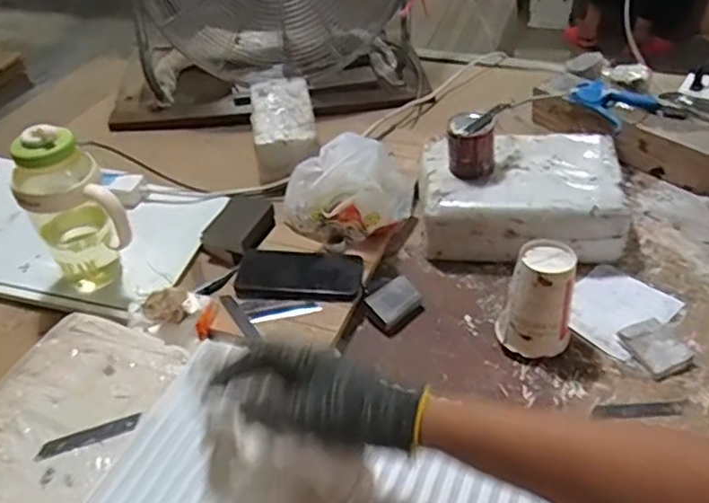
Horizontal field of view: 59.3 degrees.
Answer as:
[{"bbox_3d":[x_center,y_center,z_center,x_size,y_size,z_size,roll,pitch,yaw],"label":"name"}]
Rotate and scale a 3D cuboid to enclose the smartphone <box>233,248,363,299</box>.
[{"bbox_3d":[-0.075,0.030,0.859,0.168,0.016,0.093,1,43,7],"label":"smartphone"}]

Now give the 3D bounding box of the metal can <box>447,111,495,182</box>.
[{"bbox_3d":[0.163,-0.149,0.874,0.065,0.077,0.063,2,43,7],"label":"metal can"}]

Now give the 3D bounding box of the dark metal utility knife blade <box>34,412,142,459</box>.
[{"bbox_3d":[-0.265,0.185,0.623,0.098,0.004,0.018,-17,44,-13],"label":"dark metal utility knife blade"}]

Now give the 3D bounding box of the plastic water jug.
[{"bbox_3d":[-0.366,-0.050,0.815,0.097,0.228,0.114,-29,47,-24],"label":"plastic water jug"}]

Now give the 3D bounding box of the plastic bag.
[{"bbox_3d":[-0.019,-0.103,0.928,0.178,0.115,0.160,17,47,23],"label":"plastic bag"}]

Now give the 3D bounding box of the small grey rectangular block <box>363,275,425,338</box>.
[{"bbox_3d":[0.052,0.070,0.839,0.059,0.031,0.072,32,54,33],"label":"small grey rectangular block"}]

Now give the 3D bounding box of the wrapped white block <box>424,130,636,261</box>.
[{"bbox_3d":[0.235,-0.085,0.905,0.267,0.091,0.195,1,43,7],"label":"wrapped white block"}]

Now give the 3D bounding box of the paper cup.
[{"bbox_3d":[0.219,0.057,0.735,0.078,0.123,0.080,-3,42,3],"label":"paper cup"}]

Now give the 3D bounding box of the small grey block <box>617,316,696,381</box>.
[{"bbox_3d":[0.353,0.110,0.727,0.056,0.014,0.072,-15,43,-11],"label":"small grey block"}]

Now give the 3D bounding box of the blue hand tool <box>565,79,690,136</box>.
[{"bbox_3d":[0.431,-0.237,1.011,0.094,0.025,0.169,-24,46,-20],"label":"blue hand tool"}]

